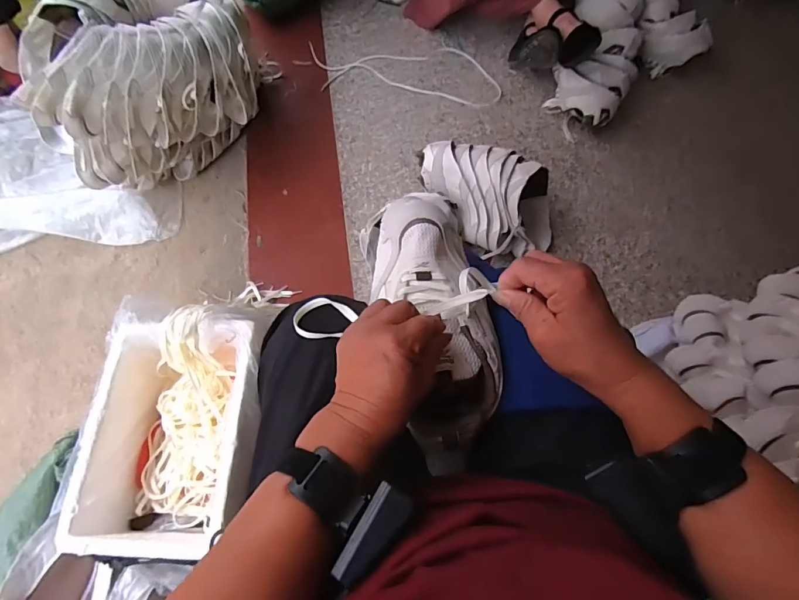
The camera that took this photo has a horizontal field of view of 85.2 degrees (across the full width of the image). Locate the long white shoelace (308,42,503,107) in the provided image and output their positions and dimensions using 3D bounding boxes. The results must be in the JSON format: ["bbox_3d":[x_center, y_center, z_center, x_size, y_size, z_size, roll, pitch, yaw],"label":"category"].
[{"bbox_3d":[0.013,-0.610,1.156,0.515,0.011,0.195,6,68,-1],"label":"long white shoelace"}]

